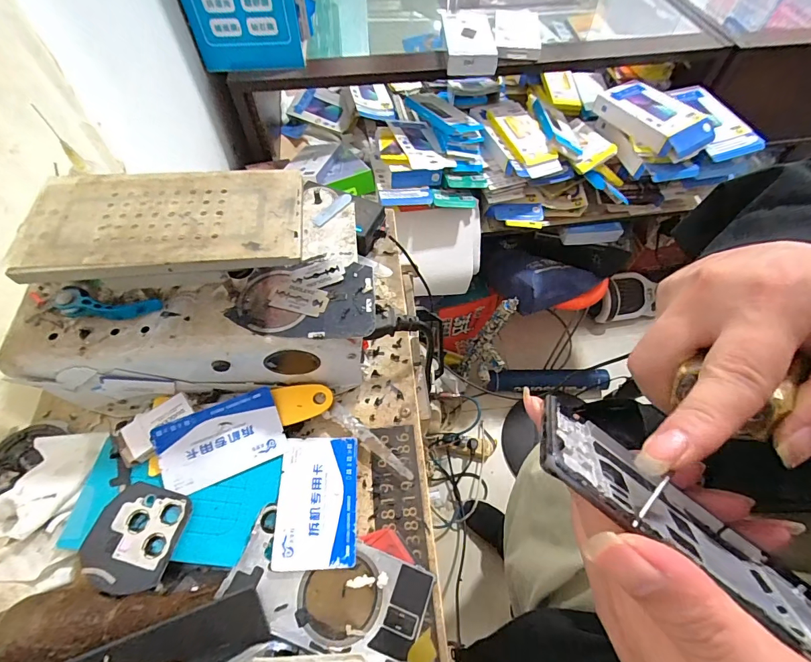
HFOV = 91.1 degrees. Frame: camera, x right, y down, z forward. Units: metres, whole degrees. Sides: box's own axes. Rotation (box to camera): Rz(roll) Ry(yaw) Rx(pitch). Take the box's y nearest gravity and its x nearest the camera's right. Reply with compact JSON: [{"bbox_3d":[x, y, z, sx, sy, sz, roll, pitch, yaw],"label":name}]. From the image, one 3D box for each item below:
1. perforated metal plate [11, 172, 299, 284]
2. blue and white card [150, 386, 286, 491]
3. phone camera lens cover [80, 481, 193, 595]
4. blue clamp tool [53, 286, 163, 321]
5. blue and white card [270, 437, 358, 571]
[{"bbox_3d":[-0.151,-0.072,0.254,0.164,0.011,0.080,-5,58,-3],"label":"perforated metal plate"},{"bbox_3d":[-0.135,0.079,0.291,0.084,0.004,0.051,-20,74,-14],"label":"blue and white card"},{"bbox_3d":[-0.178,0.134,0.261,0.057,0.005,0.061,10,59,6],"label":"phone camera lens cover"},{"bbox_3d":[-0.200,-0.018,0.271,0.060,0.012,0.018,5,56,-21],"label":"blue clamp tool"},{"bbox_3d":[-0.061,0.118,0.280,0.054,0.004,0.085,5,57,-11],"label":"blue and white card"}]

